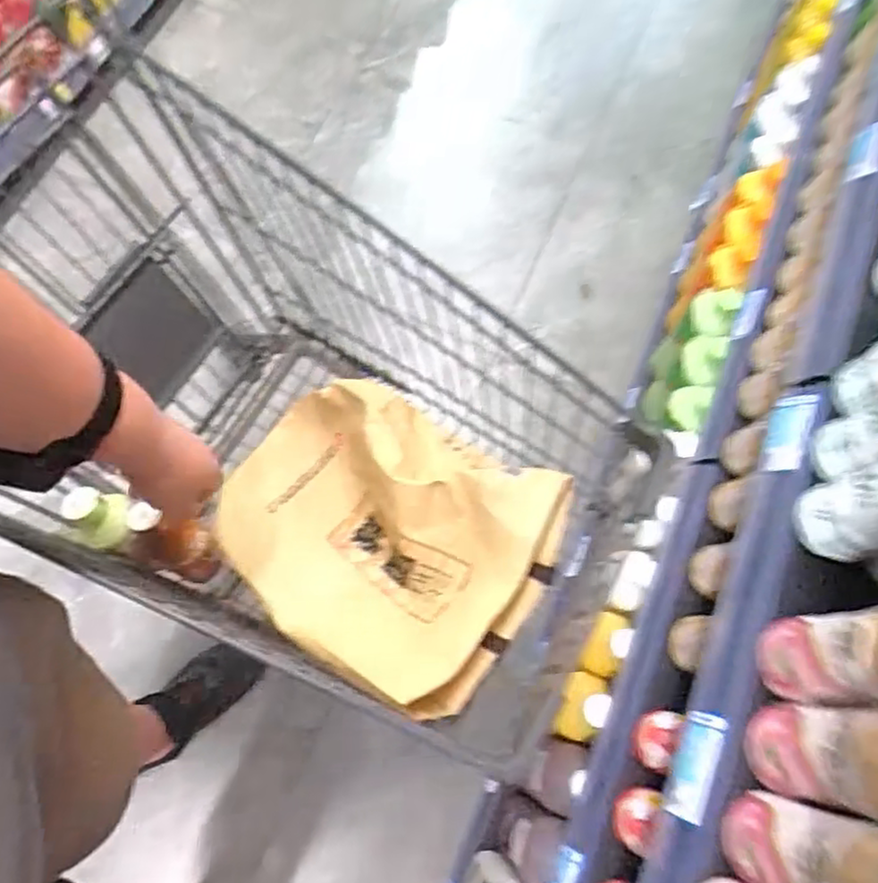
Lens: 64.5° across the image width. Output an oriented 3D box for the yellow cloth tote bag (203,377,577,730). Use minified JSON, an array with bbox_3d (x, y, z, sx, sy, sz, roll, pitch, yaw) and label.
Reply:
[{"bbox_3d":[-0.076,0.105,0.841,0.399,0.151,0.309,32,70,9],"label":"yellow cloth tote bag"}]

